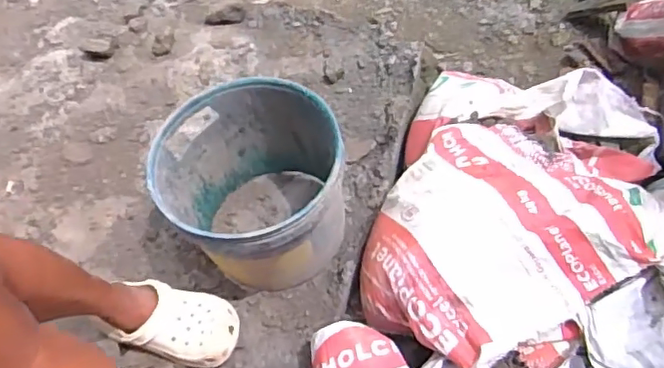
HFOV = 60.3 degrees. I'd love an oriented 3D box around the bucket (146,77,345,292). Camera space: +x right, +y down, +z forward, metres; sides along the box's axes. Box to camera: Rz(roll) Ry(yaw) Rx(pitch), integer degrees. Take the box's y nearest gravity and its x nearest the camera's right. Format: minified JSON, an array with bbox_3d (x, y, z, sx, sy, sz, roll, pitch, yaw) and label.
[{"bbox_3d":[-0.134,0.027,1.010,0.291,0.298,0.309,-1,60,1],"label":"bucket"}]

